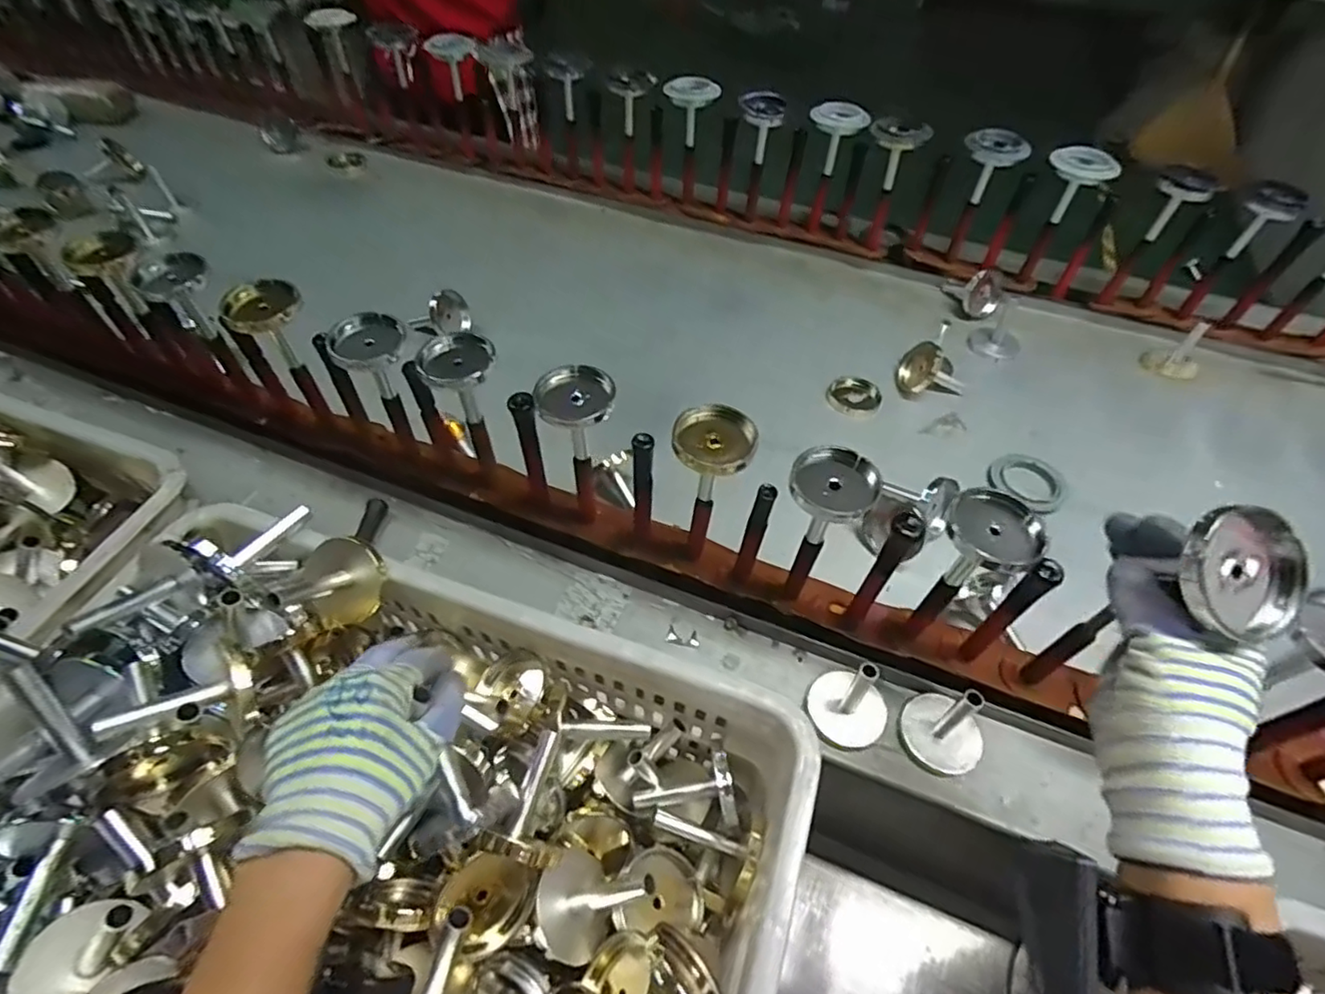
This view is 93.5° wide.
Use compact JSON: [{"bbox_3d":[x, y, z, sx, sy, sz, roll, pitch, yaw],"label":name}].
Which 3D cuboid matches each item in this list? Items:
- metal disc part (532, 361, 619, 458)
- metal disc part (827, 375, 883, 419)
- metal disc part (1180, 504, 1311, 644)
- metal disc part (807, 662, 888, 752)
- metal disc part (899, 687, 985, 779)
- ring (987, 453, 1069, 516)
[{"bbox_3d":[-0.072,-0.064,0.532,0.066,0.072,0.061,-2,53,-3],"label":"metal disc part"},{"bbox_3d":[0.247,-0.131,0.790,0.064,0.021,0.067,1,53,-1],"label":"metal disc part"},{"bbox_3d":[0.283,0.036,0.302,0.064,0.007,0.061,0,91,-11],"label":"metal disc part"},{"bbox_3d":[0.156,0.163,0.504,0.065,0.071,0.061,1,53,-1],"label":"metal disc part"},{"bbox_3d":[0.230,0.179,0.493,0.059,0.070,0.061,-38,63,-26],"label":"metal disc part"},{"bbox_3d":[0.412,-0.018,0.701,0.066,0.013,0.083,-38,63,-26],"label":"ring"}]

